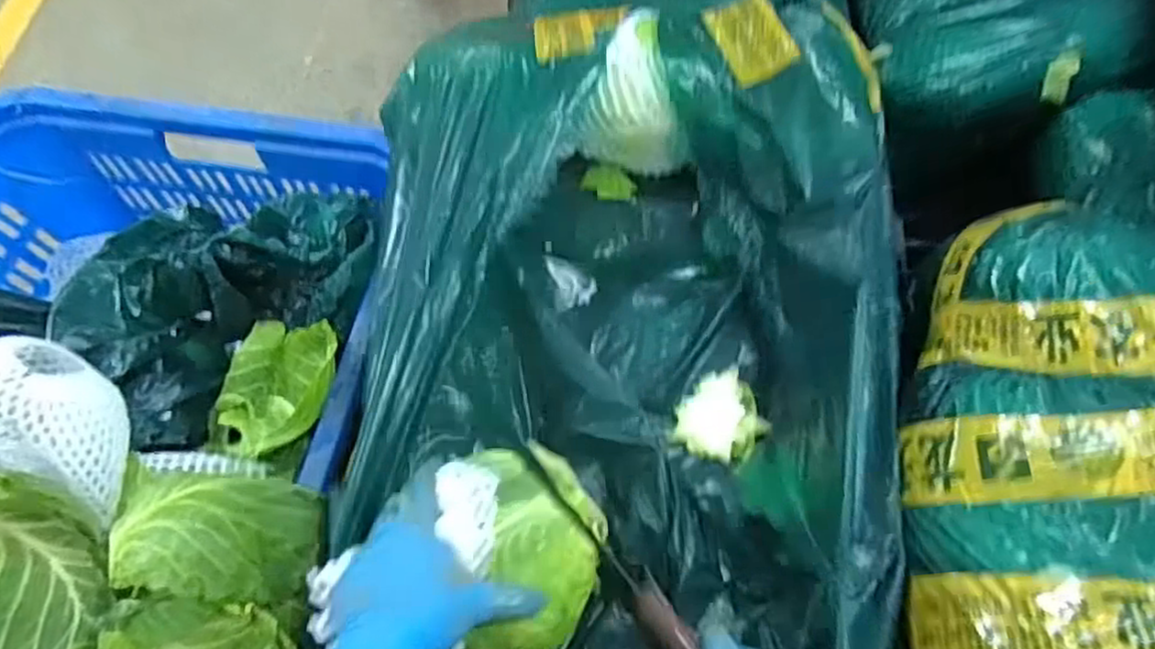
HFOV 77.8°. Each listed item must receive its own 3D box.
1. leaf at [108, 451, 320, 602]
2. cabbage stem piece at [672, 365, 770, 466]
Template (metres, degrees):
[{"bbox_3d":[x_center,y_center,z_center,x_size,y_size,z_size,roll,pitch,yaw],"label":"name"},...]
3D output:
[{"bbox_3d":[-0.275,0.159,0.541,0.152,0.050,0.091,3,65,4],"label":"leaf"},{"bbox_3d":[0.121,0.078,0.599,0.068,0.018,0.073,38,72,18],"label":"cabbage stem piece"}]

